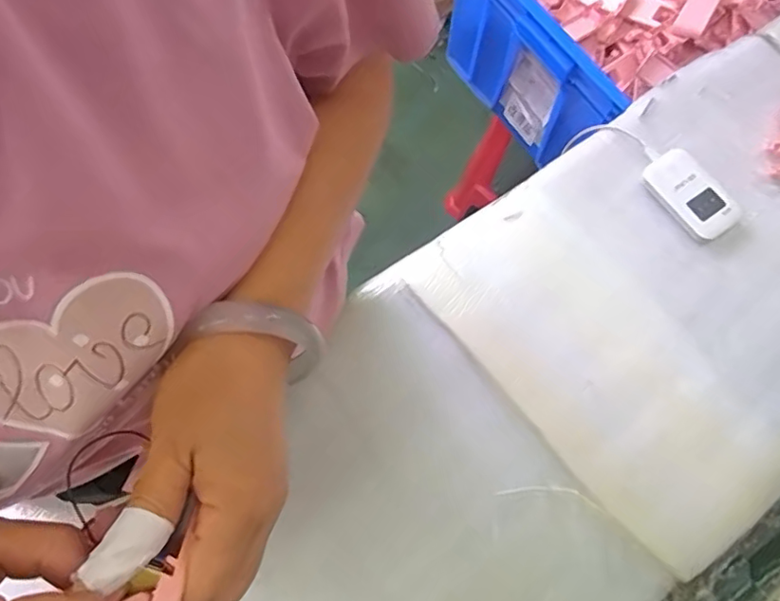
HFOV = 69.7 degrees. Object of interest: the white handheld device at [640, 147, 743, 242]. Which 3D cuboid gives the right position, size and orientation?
[{"bbox_3d":[0.301,-0.107,0.559,0.061,0.009,0.096,-32,74,-11],"label":"white handheld device"}]

